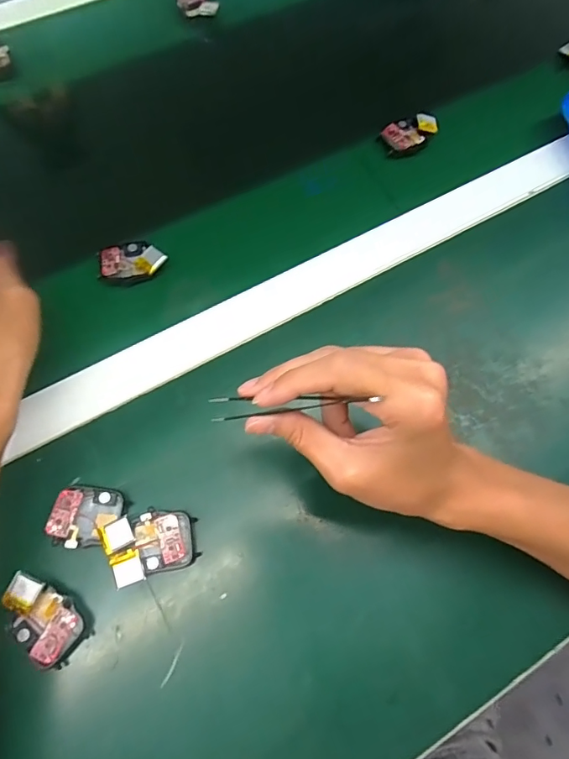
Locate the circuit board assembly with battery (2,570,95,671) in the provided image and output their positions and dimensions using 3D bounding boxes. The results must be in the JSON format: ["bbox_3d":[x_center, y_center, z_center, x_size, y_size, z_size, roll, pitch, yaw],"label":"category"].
[{"bbox_3d":[-0.153,0.152,0.300,0.056,0.019,0.035,41,75,13],"label":"circuit board assembly with battery"}]

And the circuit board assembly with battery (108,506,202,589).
[{"bbox_3d":[-0.088,0.112,0.323,0.054,0.018,0.040,-17,72,-6],"label":"circuit board assembly with battery"}]

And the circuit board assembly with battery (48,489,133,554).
[{"bbox_3d":[-0.128,0.096,0.324,0.054,0.019,0.038,8,71,2],"label":"circuit board assembly with battery"}]

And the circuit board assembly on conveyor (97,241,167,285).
[{"bbox_3d":[-0.128,-0.102,0.401,0.053,0.012,0.034,-15,71,-6],"label":"circuit board assembly on conveyor"}]

